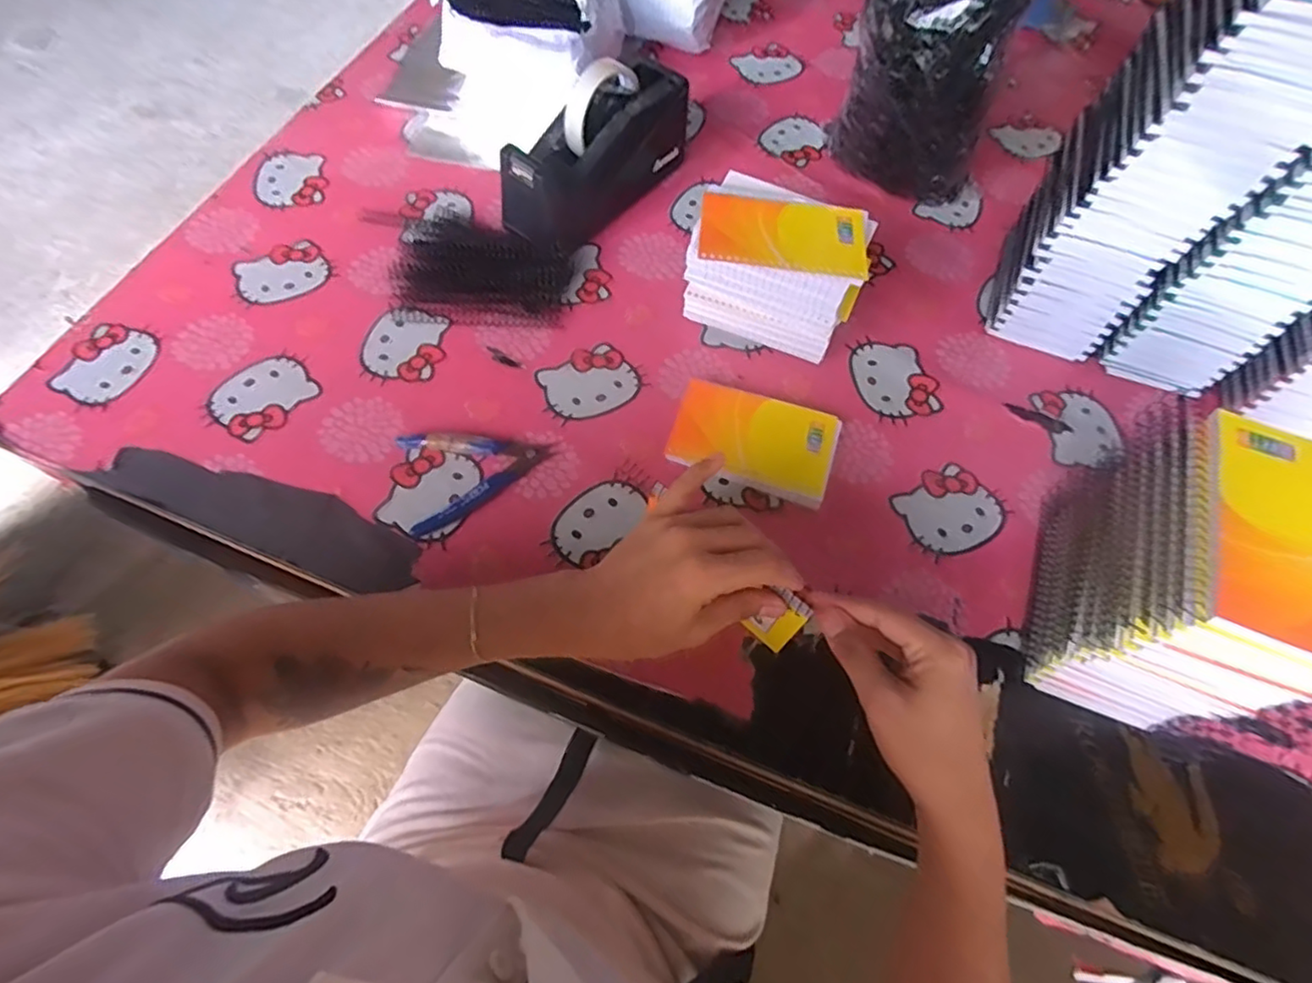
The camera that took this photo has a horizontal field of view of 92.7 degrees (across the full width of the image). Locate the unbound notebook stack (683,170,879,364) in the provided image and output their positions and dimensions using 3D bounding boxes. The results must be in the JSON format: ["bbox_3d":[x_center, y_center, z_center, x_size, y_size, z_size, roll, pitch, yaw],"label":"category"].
[{"bbox_3d":[0.100,-0.187,0.537,0.140,0.108,0.104,13,64,4],"label":"unbound notebook stack"}]

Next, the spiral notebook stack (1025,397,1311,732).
[{"bbox_3d":[0.321,0.055,0.395,0.089,0.170,0.143,22,65,8],"label":"spiral notebook stack"}]

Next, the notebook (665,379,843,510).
[{"bbox_3d":[0.083,-0.043,0.521,0.133,0.014,0.080,17,64,6],"label":"notebook"}]

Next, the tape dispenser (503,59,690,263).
[{"bbox_3d":[-0.059,-0.315,0.589,0.078,0.105,0.205,33,67,13],"label":"tape dispenser"}]

